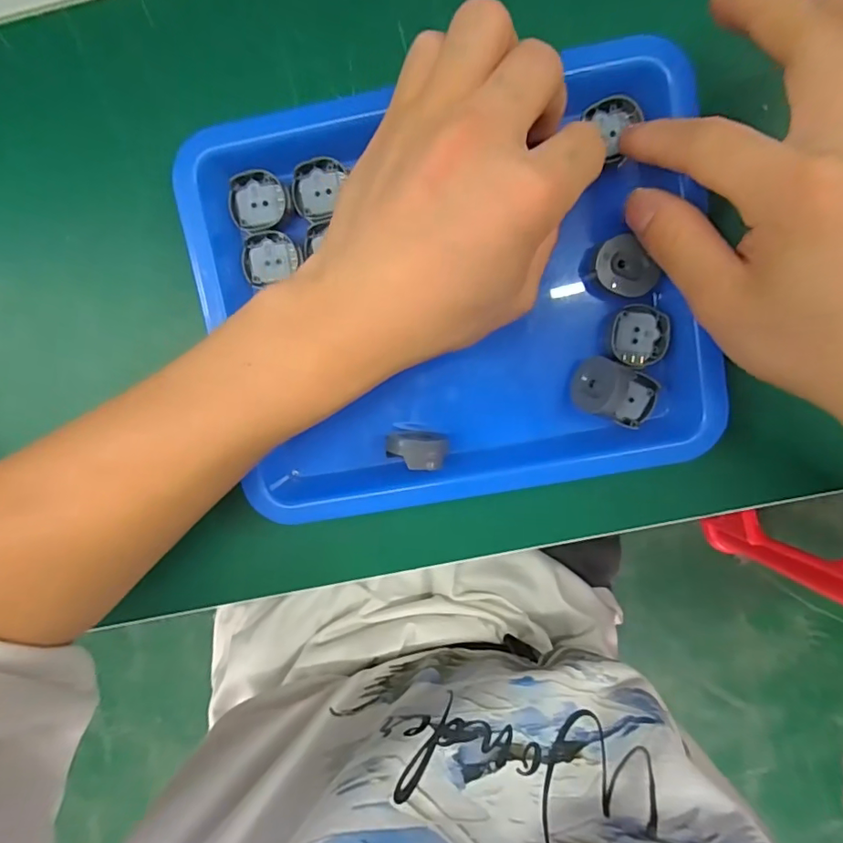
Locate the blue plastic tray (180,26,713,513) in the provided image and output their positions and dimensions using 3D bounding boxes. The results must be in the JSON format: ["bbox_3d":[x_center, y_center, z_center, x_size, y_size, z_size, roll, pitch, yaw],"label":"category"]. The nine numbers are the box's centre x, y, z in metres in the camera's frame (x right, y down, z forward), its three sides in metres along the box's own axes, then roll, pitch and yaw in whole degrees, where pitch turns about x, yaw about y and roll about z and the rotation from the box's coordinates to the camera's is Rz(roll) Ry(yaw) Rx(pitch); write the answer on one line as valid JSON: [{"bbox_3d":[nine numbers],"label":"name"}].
[{"bbox_3d":[0.014,-0.054,0.238,0.215,0.025,0.179,-9,97,4],"label":"blue plastic tray"}]

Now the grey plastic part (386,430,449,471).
[{"bbox_3d":[-0.002,0.012,0.247,0.028,0.027,0.017,15,98,1],"label":"grey plastic part"}]

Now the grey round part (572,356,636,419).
[{"bbox_3d":[0.081,-0.016,0.235,0.010,0.031,0.024,16,102,-29],"label":"grey round part"}]

